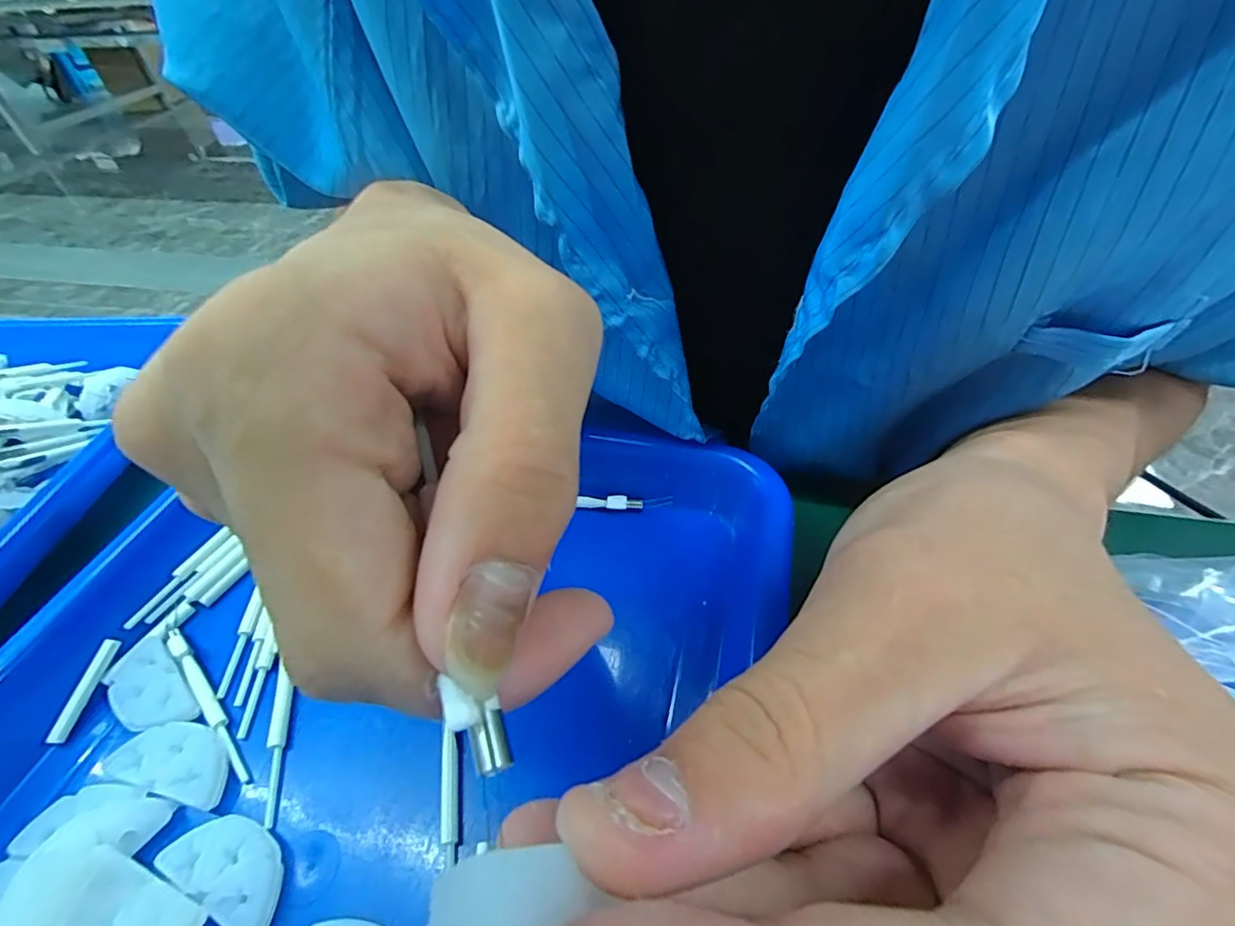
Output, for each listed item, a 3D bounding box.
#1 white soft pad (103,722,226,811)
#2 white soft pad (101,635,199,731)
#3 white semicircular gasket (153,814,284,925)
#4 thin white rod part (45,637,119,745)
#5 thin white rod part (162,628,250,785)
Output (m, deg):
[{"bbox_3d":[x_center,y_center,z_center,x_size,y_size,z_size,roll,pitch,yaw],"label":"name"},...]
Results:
[{"bbox_3d":[-0.140,0.092,0.172,0.037,0.004,0.020,8,49,13],"label":"white soft pad"},{"bbox_3d":[-0.163,0.077,0.190,0.040,0.004,0.020,31,57,29],"label":"white soft pad"},{"bbox_3d":[-0.108,0.113,0.155,0.037,0.008,0.019,16,51,19],"label":"white semicircular gasket"},{"bbox_3d":[-0.185,0.078,0.189,0.005,0.005,0.033,4,61,9],"label":"thin white rod part"},{"bbox_3d":[-0.143,0.079,0.189,0.073,0.008,0.006,33,59,30],"label":"thin white rod part"}]

